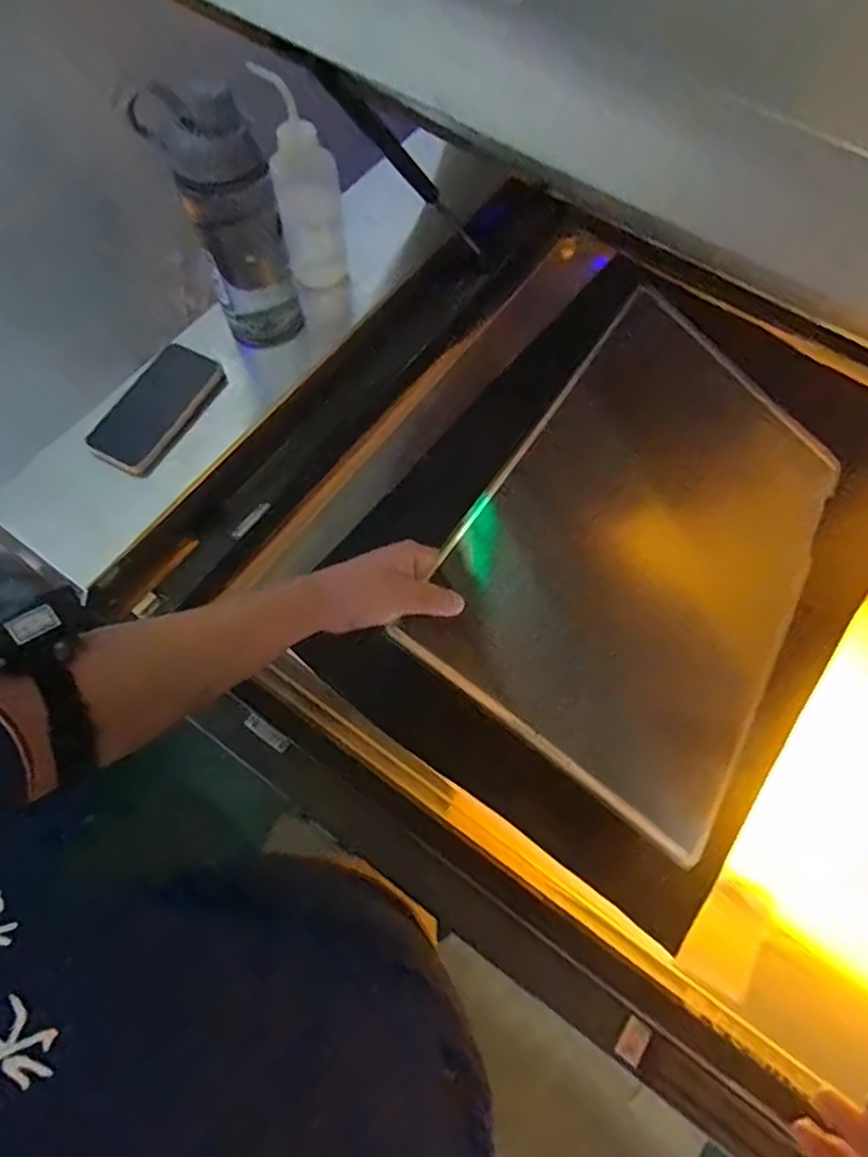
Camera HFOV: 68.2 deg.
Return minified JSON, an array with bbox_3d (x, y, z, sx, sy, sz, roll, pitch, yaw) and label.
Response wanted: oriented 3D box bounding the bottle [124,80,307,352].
[{"bbox_3d":[-0.200,-0.348,0.649,0.098,0.257,0.072,-18,69,-8],"label":"bottle"}]

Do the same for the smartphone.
[{"bbox_3d":[-0.297,-0.183,0.692,0.074,0.011,0.157,35,71,-8],"label":"smartphone"}]

